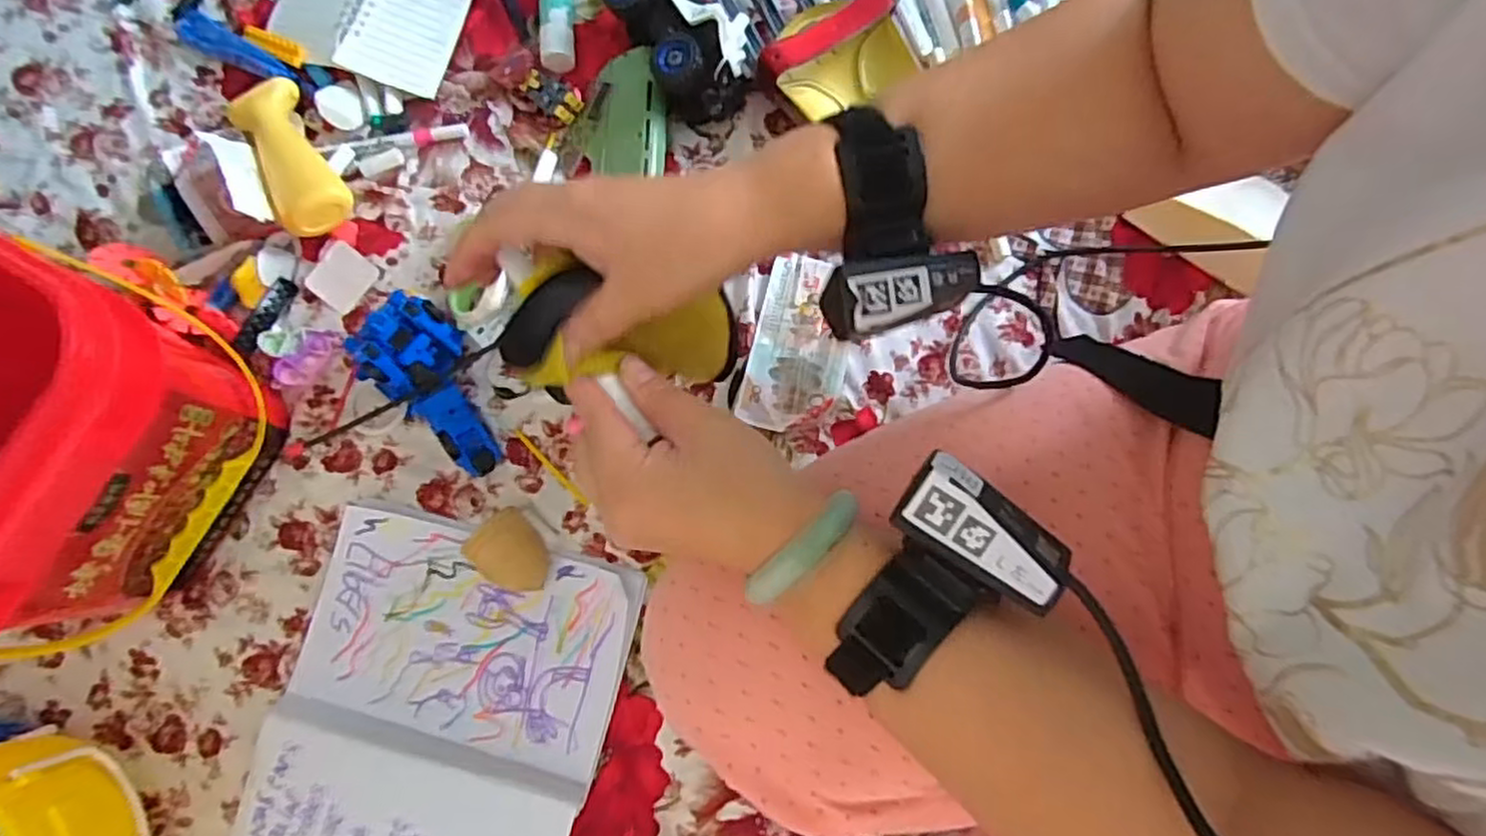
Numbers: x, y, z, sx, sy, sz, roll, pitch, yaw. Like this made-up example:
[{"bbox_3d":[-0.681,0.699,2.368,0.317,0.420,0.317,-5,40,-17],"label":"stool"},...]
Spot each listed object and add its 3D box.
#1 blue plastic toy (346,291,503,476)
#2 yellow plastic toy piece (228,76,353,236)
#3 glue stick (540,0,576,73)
[{"bbox_3d":[-0.213,-0.021,0.497,0.061,0.028,0.132,-29,96,-6],"label":"blue plastic toy"},{"bbox_3d":[-0.331,-0.191,0.532,0.049,0.032,0.130,-31,79,-5],"label":"yellow plastic toy piece"},{"bbox_3d":[-0.143,-0.318,0.558,0.024,0.022,0.096,-3,78,1],"label":"glue stick"}]

